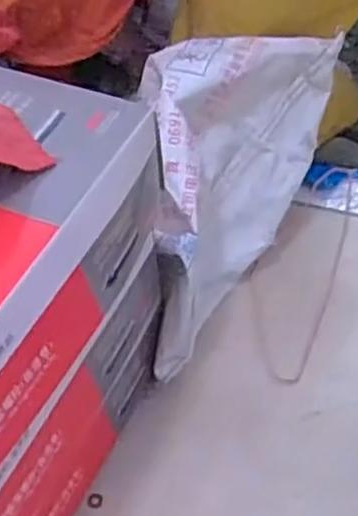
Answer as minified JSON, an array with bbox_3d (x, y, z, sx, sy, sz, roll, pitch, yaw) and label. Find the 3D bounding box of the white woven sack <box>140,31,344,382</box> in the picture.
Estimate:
[{"bbox_3d":[0.075,-0.061,0.933,0.223,0.274,0.310,1,49,5],"label":"white woven sack"}]

